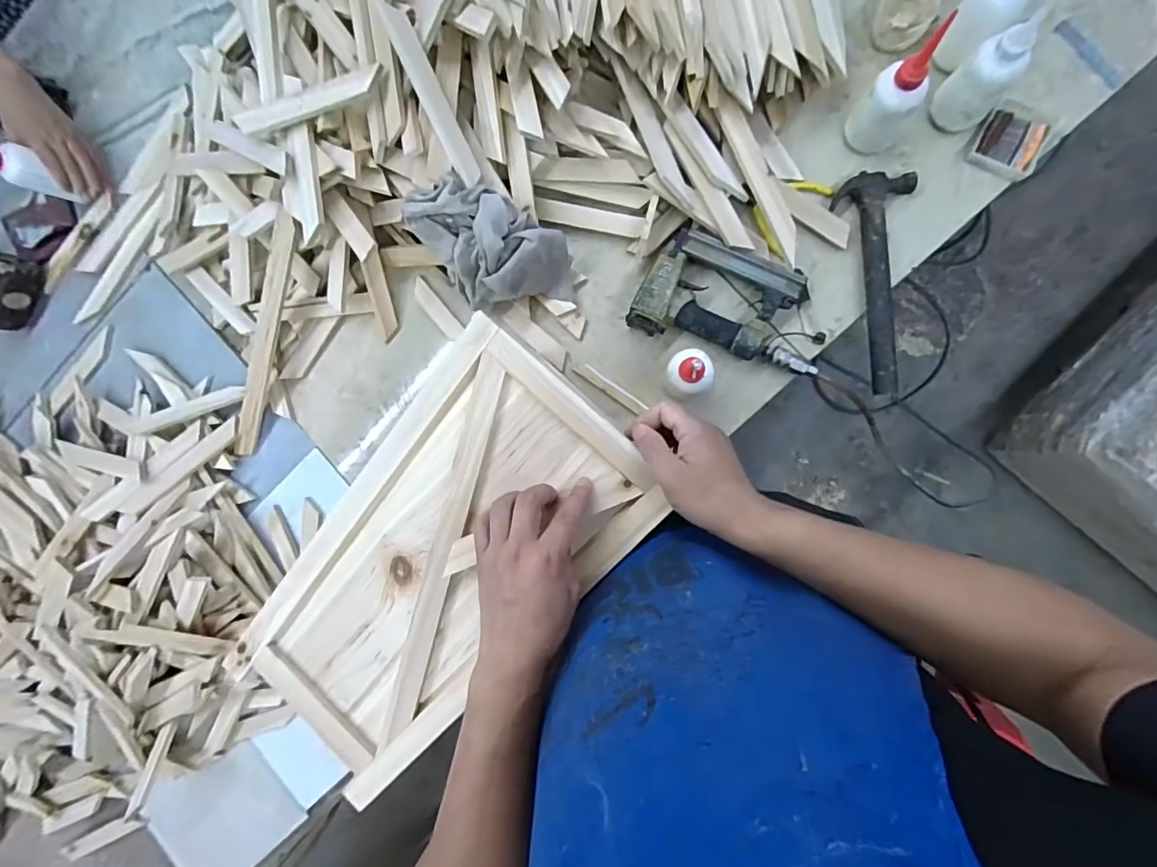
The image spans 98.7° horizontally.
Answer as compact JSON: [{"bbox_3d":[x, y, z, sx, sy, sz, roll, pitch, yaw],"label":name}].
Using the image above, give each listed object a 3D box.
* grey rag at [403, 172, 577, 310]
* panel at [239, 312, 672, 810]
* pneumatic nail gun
[{"bbox_3d":[-0.113,-0.238,0.630,0.192,0.111,0.137,-6,91,8],"label":"grey rag"},{"bbox_3d":[-0.142,0.129,0.486,0.246,0.025,0.433,41,96,3],"label":"panel"},{"bbox_3d":[0.194,-0.174,0.648,0.226,0.053,0.131,17,94,7],"label":"pneumatic nail gun"}]

